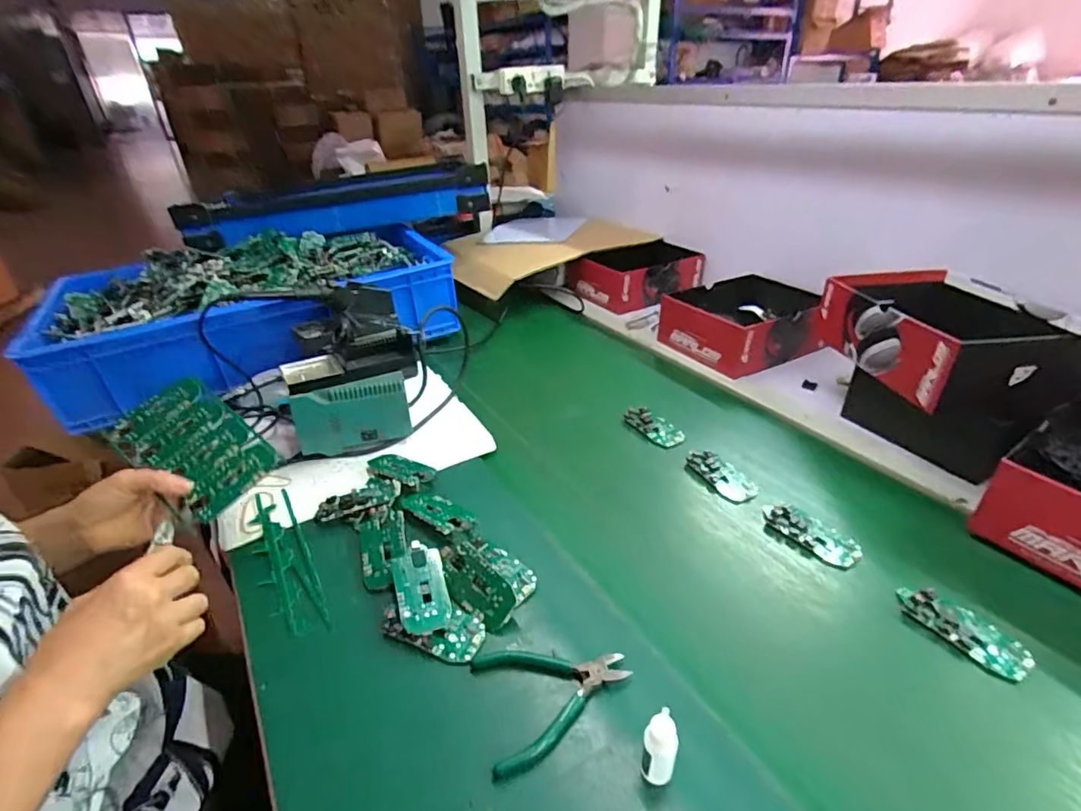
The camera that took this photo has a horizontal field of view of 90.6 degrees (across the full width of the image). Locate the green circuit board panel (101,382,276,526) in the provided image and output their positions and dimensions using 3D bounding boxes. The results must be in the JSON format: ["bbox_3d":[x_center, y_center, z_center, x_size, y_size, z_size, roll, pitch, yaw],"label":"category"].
[{"bbox_3d":[-0.378,0.043,0.583,0.189,0.019,0.102,30,64,21],"label":"green circuit board panel"}]

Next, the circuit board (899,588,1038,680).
[{"bbox_3d":[0.370,0.195,0.470,0.044,0.011,0.097,-21,36,-28],"label":"circuit board"}]

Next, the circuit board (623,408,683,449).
[{"bbox_3d":[0.160,0.031,0.755,0.044,0.020,0.090,-22,36,-29],"label":"circuit board"}]

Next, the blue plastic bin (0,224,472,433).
[{"bbox_3d":[-0.505,-0.188,0.966,0.625,0.147,0.416,-18,35,-26],"label":"blue plastic bin"}]

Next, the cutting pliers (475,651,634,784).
[{"bbox_3d":[0.011,0.226,0.426,0.118,0.015,0.094,-11,32,-14],"label":"cutting pliers"}]

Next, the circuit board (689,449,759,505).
[{"bbox_3d":[0.225,0.086,0.659,0.046,0.017,0.091,-18,34,-23],"label":"circuit board"}]

